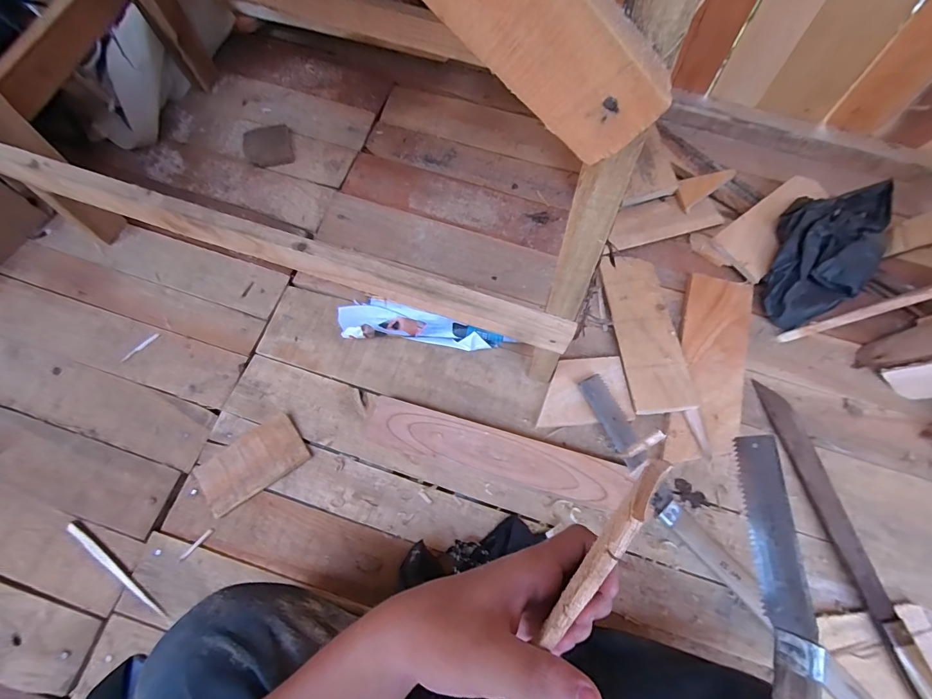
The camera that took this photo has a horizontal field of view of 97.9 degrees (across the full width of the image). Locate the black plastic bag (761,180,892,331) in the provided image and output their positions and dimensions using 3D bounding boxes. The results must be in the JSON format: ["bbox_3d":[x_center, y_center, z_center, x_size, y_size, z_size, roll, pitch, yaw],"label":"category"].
[{"bbox_3d":[0.536,-0.156,0.614,0.135,0.068,0.249,39,74,12],"label":"black plastic bag"}]

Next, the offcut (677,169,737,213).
[{"bbox_3d":[0.391,-0.274,0.676,0.105,0.020,0.044,-36,76,-11],"label":"offcut"}]

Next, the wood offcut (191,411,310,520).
[{"bbox_3d":[-0.285,0.151,0.538,0.139,0.014,0.075,-35,77,-6],"label":"wood offcut"}]

